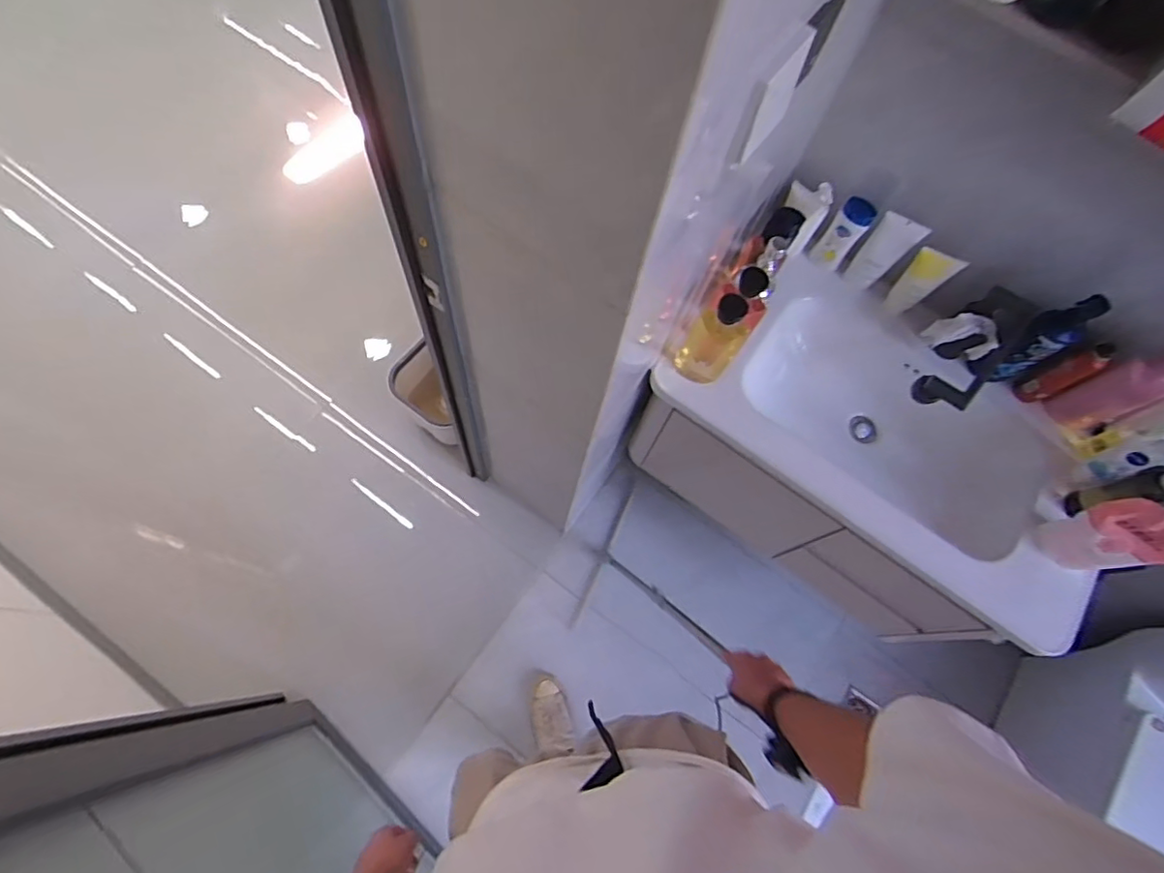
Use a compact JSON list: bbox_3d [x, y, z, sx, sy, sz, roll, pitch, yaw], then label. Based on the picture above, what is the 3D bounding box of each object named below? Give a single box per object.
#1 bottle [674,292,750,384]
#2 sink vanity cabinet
[{"bbox_3d":[0.223,-0.167,1.002,0.087,0.233,0.060,16,69,1],"label":"bottle"},{"bbox_3d":[0.595,0.030,1.349,0.832,0.461,0.504,35,71,8],"label":"sink vanity cabinet"}]

